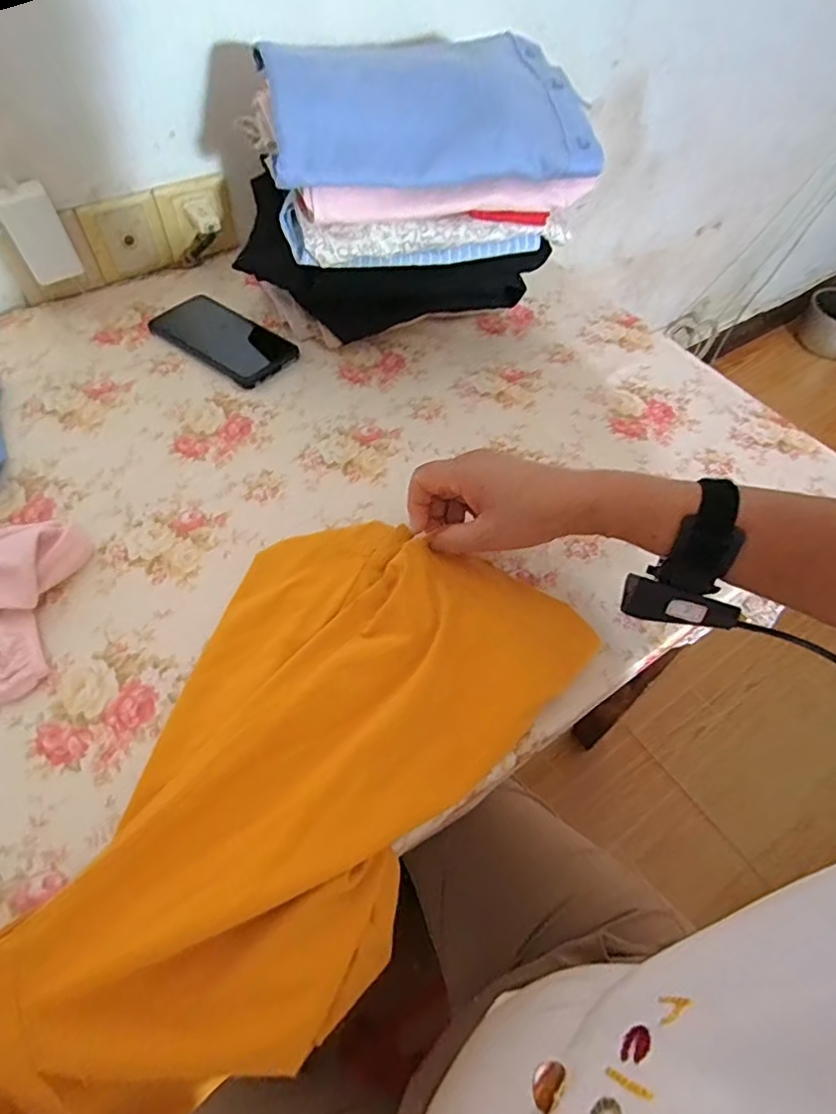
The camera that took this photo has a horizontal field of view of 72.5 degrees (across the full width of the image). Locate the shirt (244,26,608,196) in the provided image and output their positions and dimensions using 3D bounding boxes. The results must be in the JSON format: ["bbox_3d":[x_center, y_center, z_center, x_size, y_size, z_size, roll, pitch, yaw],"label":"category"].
[{"bbox_3d":[0.007,-0.425,0.530,0.291,0.061,0.206,-10,56,-10],"label":"shirt"}]

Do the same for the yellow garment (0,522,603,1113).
[{"bbox_3d":[-0.091,0.149,0.364,0.222,0.155,0.424,33,61,16],"label":"yellow garment"}]

